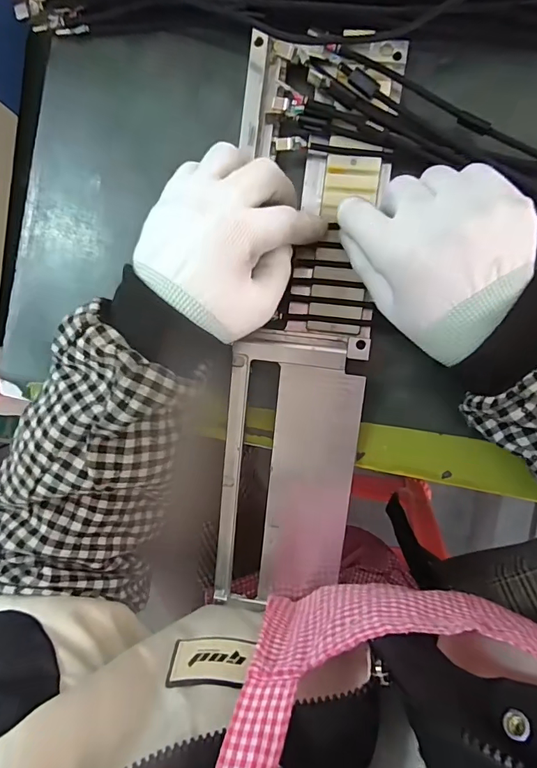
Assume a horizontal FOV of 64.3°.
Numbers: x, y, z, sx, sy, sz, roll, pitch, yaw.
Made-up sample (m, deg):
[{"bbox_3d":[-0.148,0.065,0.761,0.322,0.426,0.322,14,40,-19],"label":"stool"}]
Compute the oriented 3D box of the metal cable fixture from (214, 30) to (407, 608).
[{"bbox_3d":[0.021,-0.030,0.280,0.090,0.025,0.363,5,95,5],"label":"metal cable fixture"}]

